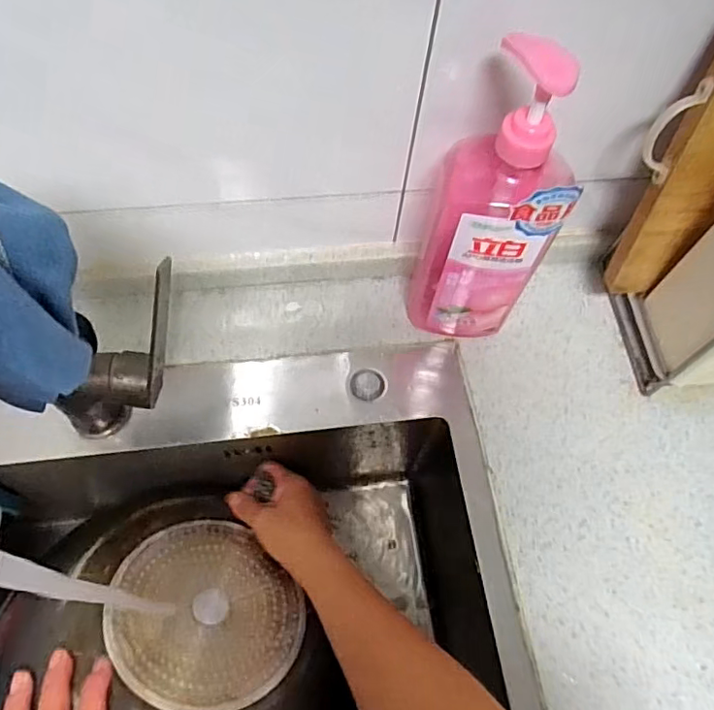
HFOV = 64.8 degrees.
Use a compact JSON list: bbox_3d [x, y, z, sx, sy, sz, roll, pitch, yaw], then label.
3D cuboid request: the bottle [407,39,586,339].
[{"bbox_3d":[0.104,-0.100,0.435,0.091,0.271,0.060,15,64,4],"label":"bottle"}]

